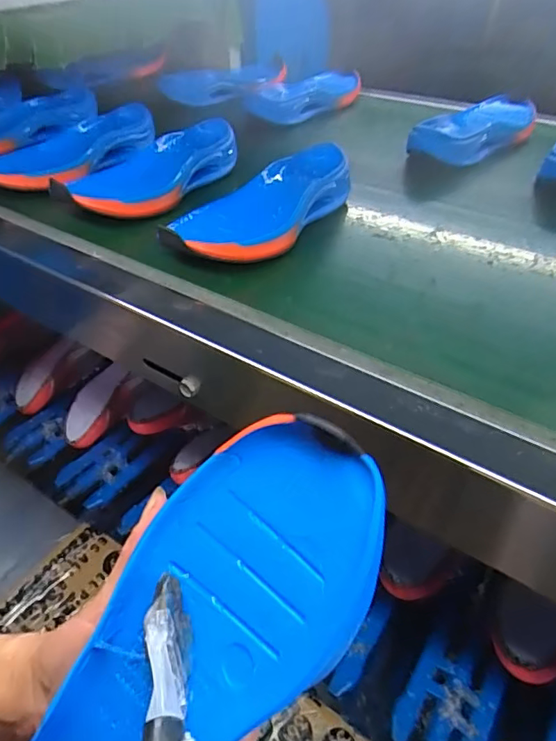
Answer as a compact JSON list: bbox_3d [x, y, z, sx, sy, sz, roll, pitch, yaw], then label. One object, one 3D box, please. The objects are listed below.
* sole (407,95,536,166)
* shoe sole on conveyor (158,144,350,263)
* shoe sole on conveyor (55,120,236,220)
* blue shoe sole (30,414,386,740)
[{"bbox_3d":[0.264,-0.311,0.668,0.093,0.042,0.247,28,49,31],"label":"sole"},{"bbox_3d":[-0.011,-0.156,0.501,0.096,0.044,0.231,20,46,26],"label":"shoe sole on conveyor"},{"bbox_3d":[-0.139,-0.219,0.570,0.105,0.046,0.232,17,44,23],"label":"shoe sole on conveyor"},{"bbox_3d":[-0.048,0.129,0.217,0.247,0.043,0.095,-51,50,2],"label":"blue shoe sole"}]

